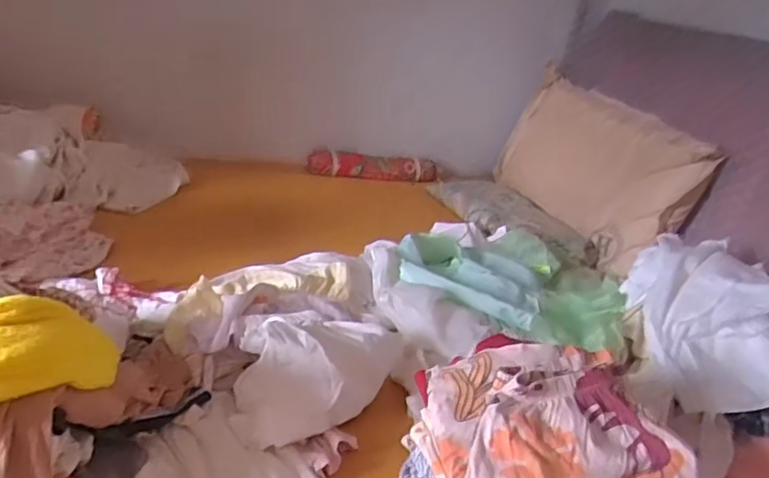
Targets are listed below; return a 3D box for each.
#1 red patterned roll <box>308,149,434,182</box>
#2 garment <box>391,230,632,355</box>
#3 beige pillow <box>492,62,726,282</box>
[{"bbox_3d":[-0.027,-0.225,1.872,0.411,0.075,0.081,8,23,-10],"label":"red patterned roll"},{"bbox_3d":[0.277,0.082,1.254,0.474,0.099,0.450,24,26,26],"label":"garment"},{"bbox_3d":[0.533,-0.194,1.587,0.076,0.354,0.661,18,22,-29],"label":"beige pillow"}]

